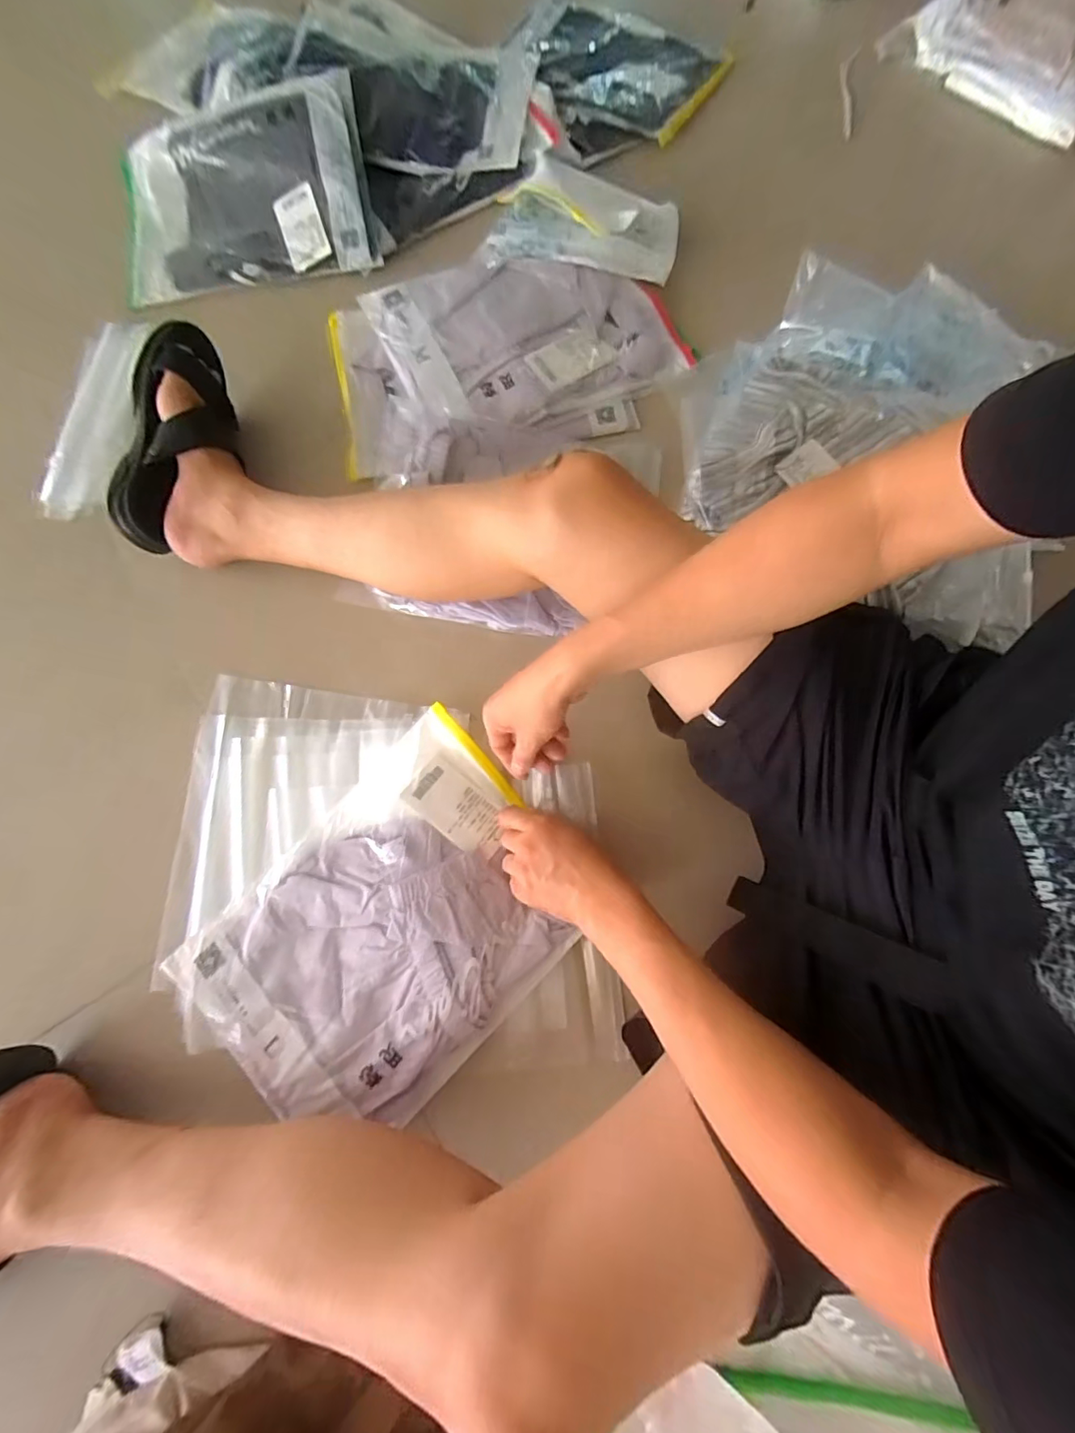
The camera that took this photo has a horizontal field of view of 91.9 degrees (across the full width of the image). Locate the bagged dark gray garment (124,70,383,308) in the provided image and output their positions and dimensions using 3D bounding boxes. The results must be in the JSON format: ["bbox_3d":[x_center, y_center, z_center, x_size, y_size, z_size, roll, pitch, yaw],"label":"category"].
[{"bbox_3d":[-0.462,-0.789,0.794,0.416,0.059,0.271,-7,94,10],"label":"bagged dark gray garment"}]

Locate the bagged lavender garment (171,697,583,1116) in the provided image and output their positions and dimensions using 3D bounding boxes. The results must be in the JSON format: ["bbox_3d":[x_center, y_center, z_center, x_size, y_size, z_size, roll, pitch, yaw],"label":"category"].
[{"bbox_3d":[-0.152,0.221,0.546,0.287,0.028,0.382,43,80,11],"label":"bagged lavender garment"}]

